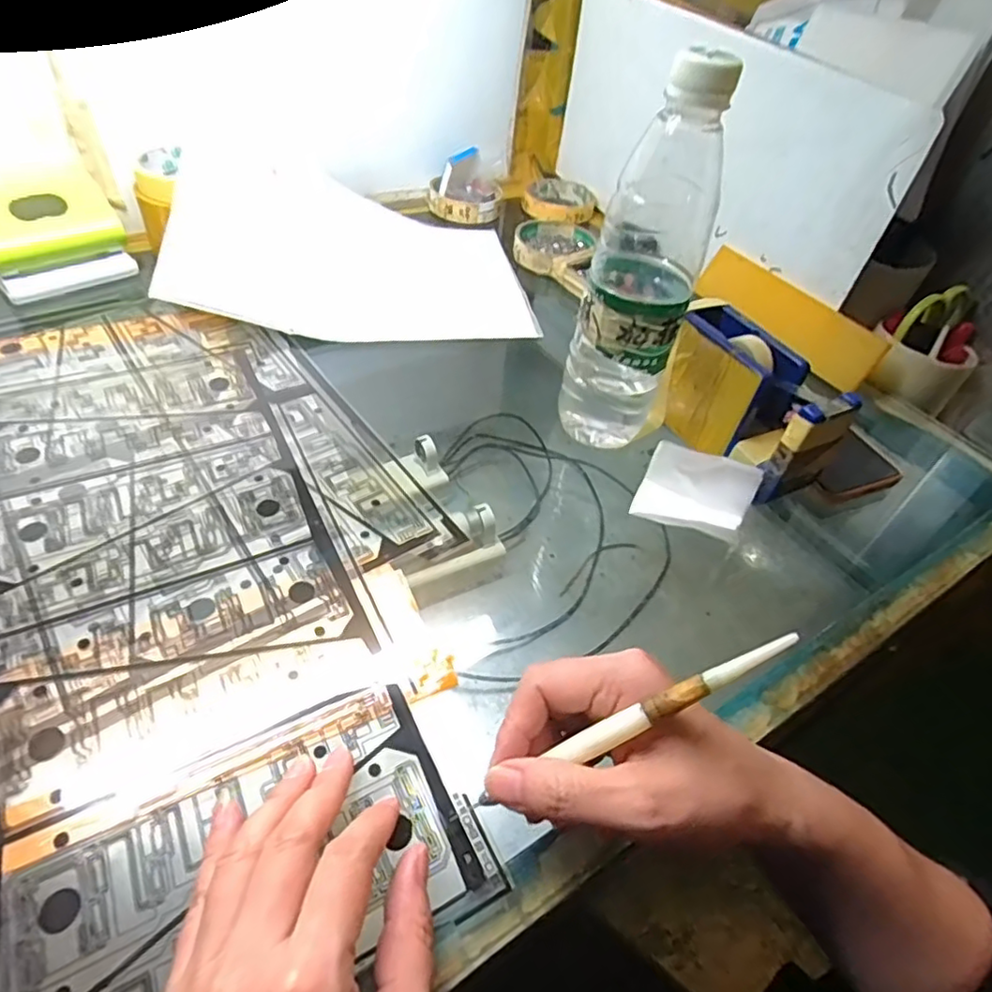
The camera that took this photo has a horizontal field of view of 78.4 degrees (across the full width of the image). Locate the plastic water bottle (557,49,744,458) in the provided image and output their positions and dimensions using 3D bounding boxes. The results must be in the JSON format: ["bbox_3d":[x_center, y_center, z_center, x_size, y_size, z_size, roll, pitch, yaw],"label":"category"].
[{"bbox_3d":[0.090,-0.128,0.373,0.068,0.224,0.069,17,46,9],"label":"plastic water bottle"}]

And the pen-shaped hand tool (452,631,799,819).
[{"bbox_3d":[0.044,0.092,0.234,0.154,0.007,0.007,-35,47,17],"label":"pen-shaped hand tool"}]

